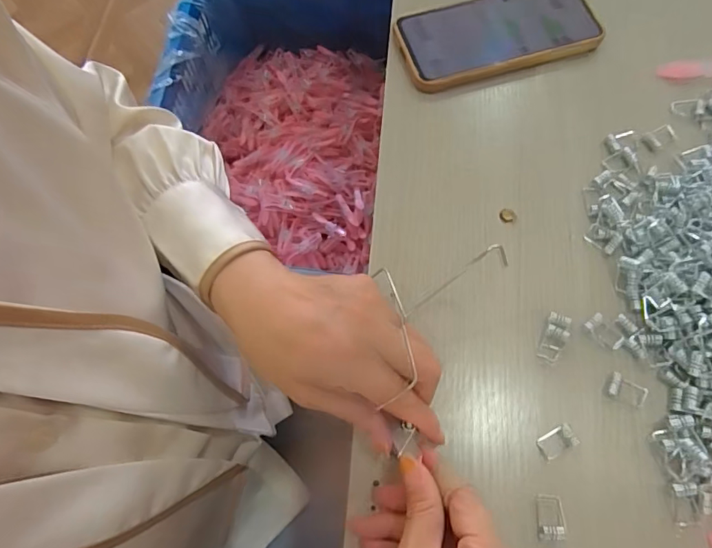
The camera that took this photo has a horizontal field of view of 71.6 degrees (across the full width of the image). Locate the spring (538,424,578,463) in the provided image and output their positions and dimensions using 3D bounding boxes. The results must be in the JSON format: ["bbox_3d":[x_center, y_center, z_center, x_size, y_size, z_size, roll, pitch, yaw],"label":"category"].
[{"bbox_3d":[0.118,0.099,0.289,0.022,0.007,0.014,-28,71,-9],"label":"spring"}]

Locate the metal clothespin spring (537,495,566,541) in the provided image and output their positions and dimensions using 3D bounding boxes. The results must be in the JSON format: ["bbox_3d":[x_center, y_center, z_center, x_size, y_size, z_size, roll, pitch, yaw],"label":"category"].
[{"bbox_3d":[0.109,0.136,0.276,0.015,0.004,0.023,4,69,3],"label":"metal clothespin spring"}]

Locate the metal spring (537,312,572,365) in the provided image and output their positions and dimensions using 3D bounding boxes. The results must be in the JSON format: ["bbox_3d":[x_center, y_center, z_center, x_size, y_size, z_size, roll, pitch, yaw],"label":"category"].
[{"bbox_3d":[0.126,0.041,0.311,0.014,0.004,0.032,22,71,10],"label":"metal spring"}]

